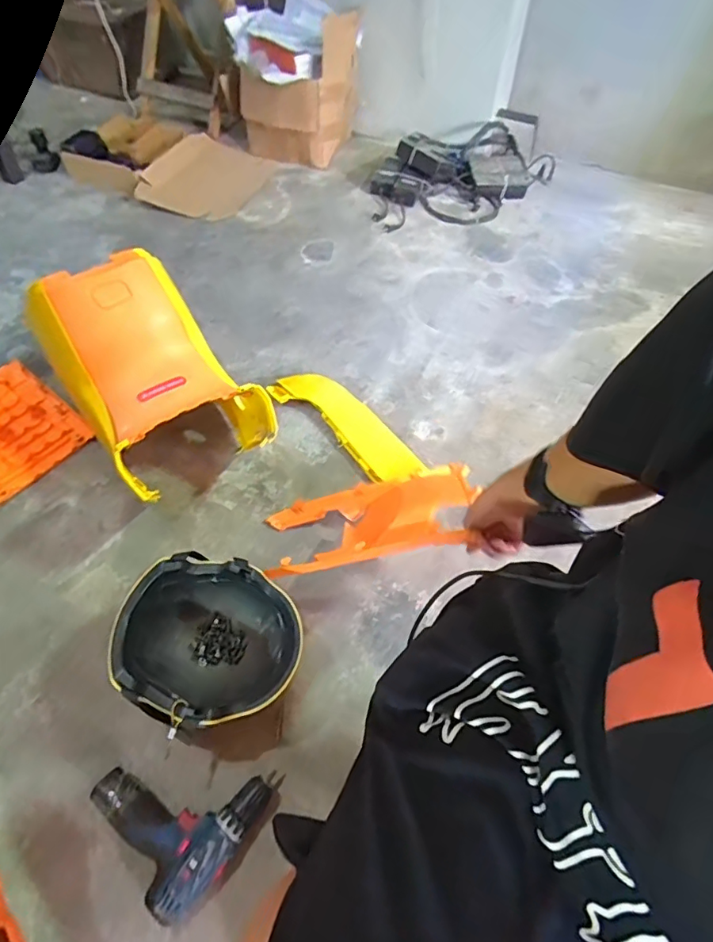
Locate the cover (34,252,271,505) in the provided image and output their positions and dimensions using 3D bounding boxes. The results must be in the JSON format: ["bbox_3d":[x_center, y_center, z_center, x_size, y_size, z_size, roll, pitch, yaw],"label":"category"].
[{"bbox_3d":[-0.359,-0.160,0.944,0.268,0.271,0.409,-31,61,-21],"label":"cover"}]

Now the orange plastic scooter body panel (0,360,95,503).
[{"bbox_3d":[-0.750,-0.090,1.085,0.314,0.020,0.266,32,58,17],"label":"orange plastic scooter body panel"}]

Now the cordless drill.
[{"bbox_3d":[-0.243,0.452,0.698,0.196,0.051,0.185,30,59,19],"label":"cordless drill"}]

